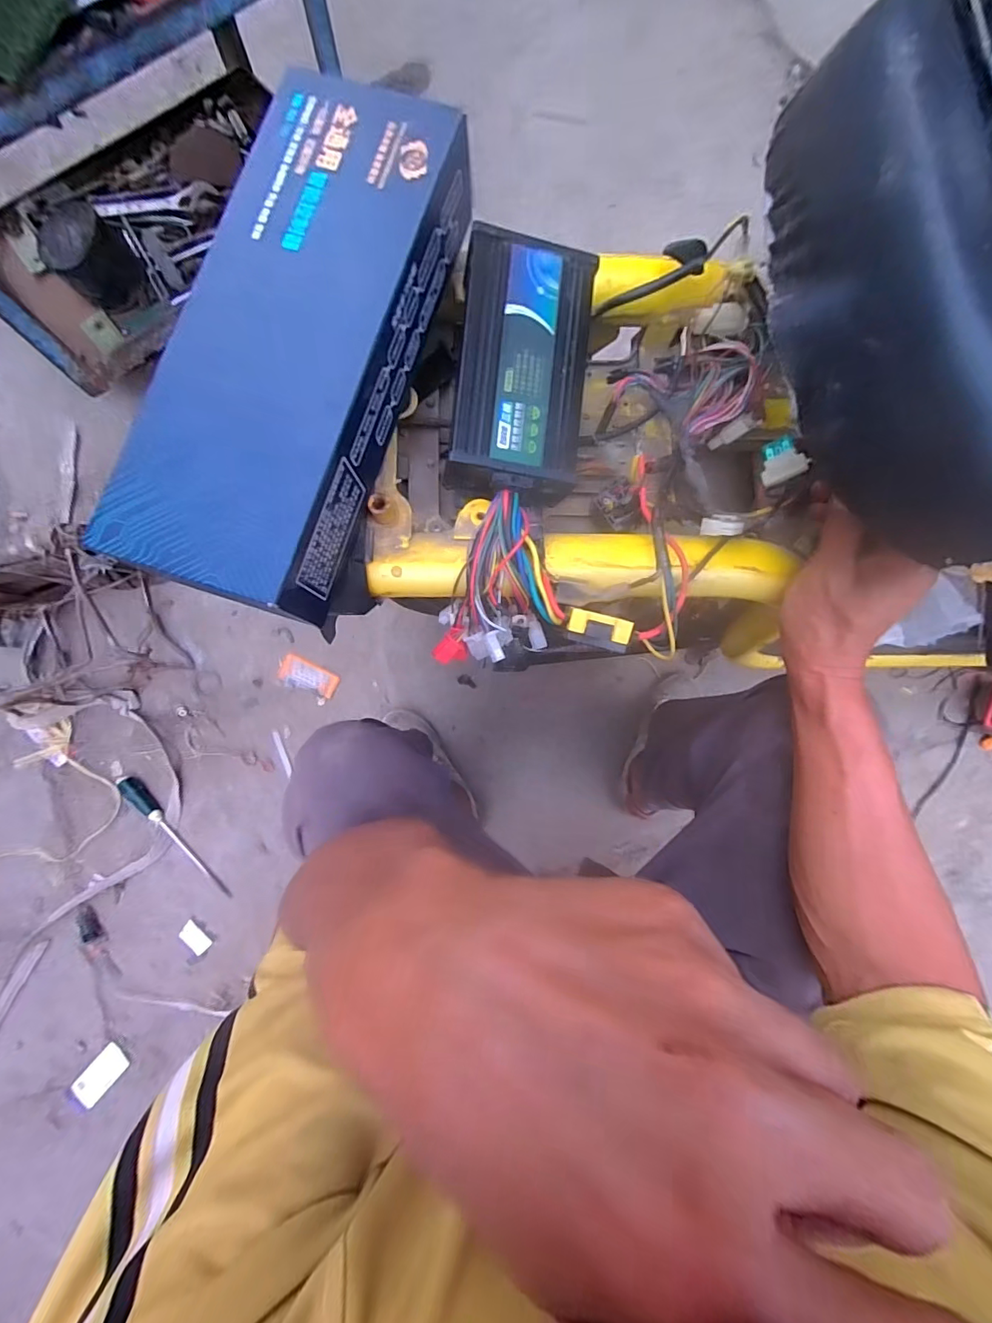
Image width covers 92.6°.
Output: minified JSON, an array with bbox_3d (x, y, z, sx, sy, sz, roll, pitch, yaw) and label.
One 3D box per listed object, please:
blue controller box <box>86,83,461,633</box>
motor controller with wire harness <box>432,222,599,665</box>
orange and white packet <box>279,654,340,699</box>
[{"bbox_3d":[-0.110,-0.176,0.276,0.117,0.057,0.296,16,83,0],"label":"blue controller box"},{"bbox_3d":[0.011,-0.134,0.317,0.083,0.075,0.272,6,97,-1],"label":"motor controller with wire harness"},{"bbox_3d":[-0.362,0.031,0.915,0.111,0.011,0.055,22,83,1],"label":"orange and white packet"}]

